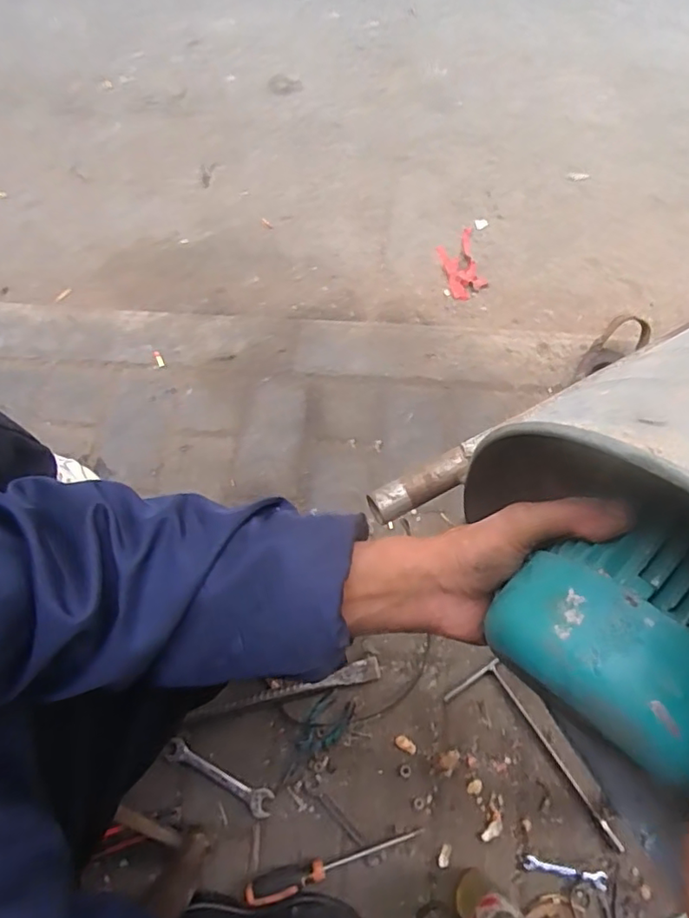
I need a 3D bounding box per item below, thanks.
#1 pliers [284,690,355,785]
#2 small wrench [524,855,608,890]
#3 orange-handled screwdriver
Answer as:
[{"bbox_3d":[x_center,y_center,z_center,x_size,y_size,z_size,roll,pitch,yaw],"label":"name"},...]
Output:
[{"bbox_3d":[-0.039,0.414,0.838,0.055,0.019,0.138,29,73,8],"label":"pliers"},{"bbox_3d":[0.314,0.584,0.805,0.113,0.006,0.021,13,71,3],"label":"small wrench"},{"bbox_3d":[-0.013,0.560,0.783,0.247,0.034,0.030,-14,72,-6],"label":"orange-handled screwdriver"}]

